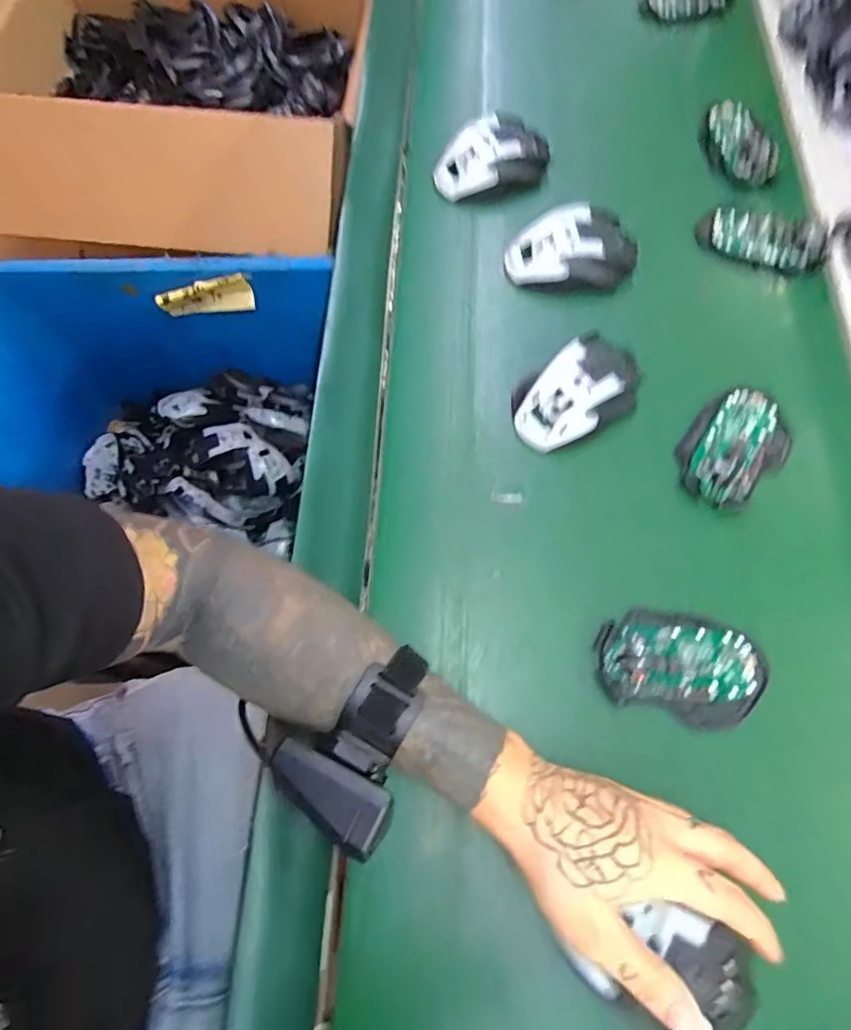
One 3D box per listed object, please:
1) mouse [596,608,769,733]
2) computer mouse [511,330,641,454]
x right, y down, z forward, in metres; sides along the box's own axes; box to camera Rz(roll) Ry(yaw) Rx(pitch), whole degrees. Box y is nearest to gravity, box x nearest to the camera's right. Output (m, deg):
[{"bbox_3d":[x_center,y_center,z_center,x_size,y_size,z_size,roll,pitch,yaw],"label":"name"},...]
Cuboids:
[{"bbox_3d":[0.177,0.101,0.385,0.110,0.035,0.073,17,74,6],"label":"mouse"},{"bbox_3d":[0.117,-0.093,0.452,0.096,0.041,0.064,-30,75,-8],"label":"computer mouse"}]

